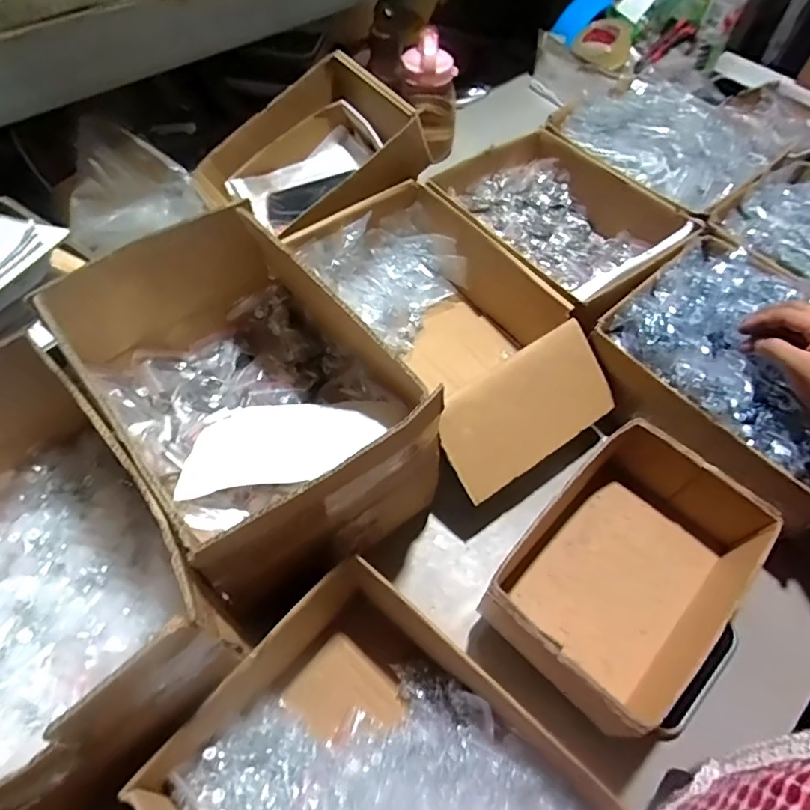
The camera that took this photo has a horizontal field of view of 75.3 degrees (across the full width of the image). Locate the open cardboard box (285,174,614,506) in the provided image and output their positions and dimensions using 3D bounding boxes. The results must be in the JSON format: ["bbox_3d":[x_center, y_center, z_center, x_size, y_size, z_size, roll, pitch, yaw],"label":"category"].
[{"bbox_3d":[0.045,-0.088,0.686,0.267,0.129,0.426,-24,62,-16],"label":"open cardboard box"}]

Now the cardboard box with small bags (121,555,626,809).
[{"bbox_3d":[-0.010,0.321,0.421,0.322,0.107,0.264,35,64,19],"label":"cardboard box with small bags"}]

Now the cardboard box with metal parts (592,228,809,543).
[{"bbox_3d":[0.404,-0.050,0.624,0.272,0.117,0.295,-36,65,-21],"label":"cardboard box with metal parts"}]

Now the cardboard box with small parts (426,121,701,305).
[{"bbox_3d":[0.215,-0.264,0.787,0.255,0.102,0.324,-32,64,-19],"label":"cardboard box with small parts"}]

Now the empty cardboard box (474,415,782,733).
[{"bbox_3d":[0.210,0.159,0.522,0.170,0.093,0.257,40,65,21],"label":"empty cardboard box"}]

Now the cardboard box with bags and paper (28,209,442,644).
[{"bbox_3d":[-0.151,-0.012,0.522,0.230,0.176,0.327,-36,65,-21],"label":"cardboard box with bags and paper"}]

